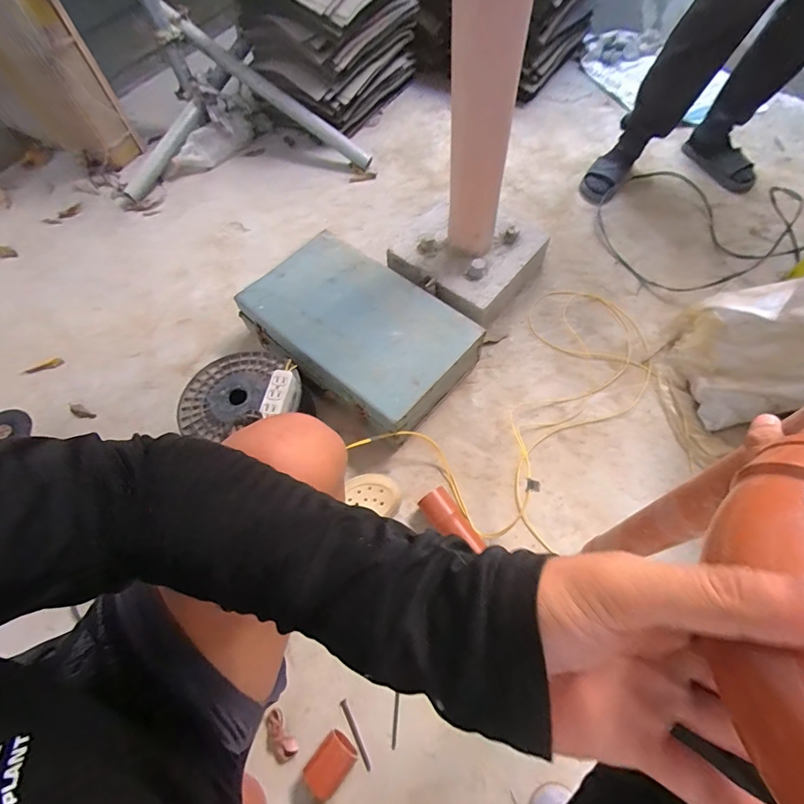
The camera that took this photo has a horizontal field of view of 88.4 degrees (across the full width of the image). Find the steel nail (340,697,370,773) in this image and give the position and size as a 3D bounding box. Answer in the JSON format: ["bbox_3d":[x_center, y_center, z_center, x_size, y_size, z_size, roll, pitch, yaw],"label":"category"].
[{"bbox_3d":[-0.076,0.540,0.672,0.011,0.012,0.102,-24,65,-11],"label":"steel nail"}]

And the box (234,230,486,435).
[{"bbox_3d":[-0.103,-0.161,0.968,0.489,0.134,0.306,37,69,17],"label":"box"}]

